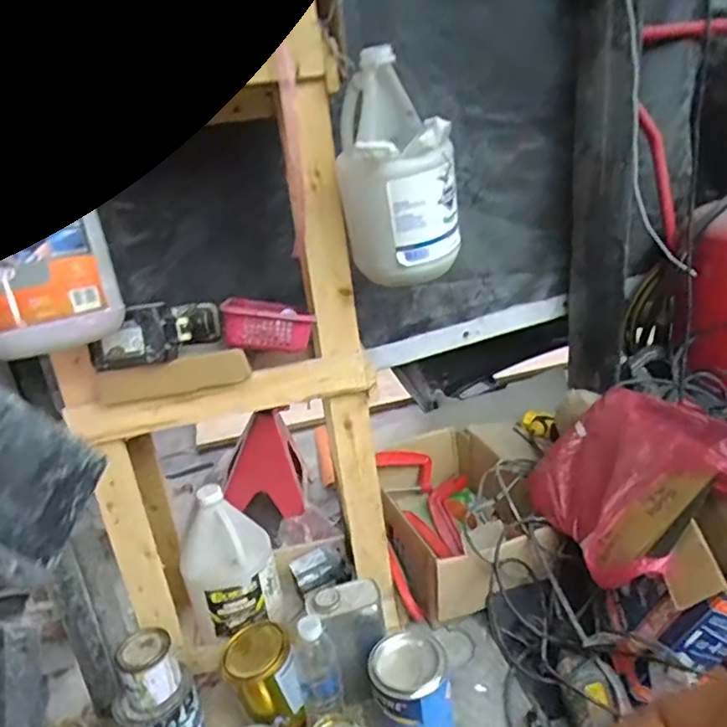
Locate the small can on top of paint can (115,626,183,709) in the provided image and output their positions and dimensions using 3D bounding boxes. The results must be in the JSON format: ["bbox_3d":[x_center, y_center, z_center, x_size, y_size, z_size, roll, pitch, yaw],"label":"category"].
[{"bbox_3d":[-0.293,0.412,0.796,0.072,0.067,0.079,-6,22,3],"label":"small can on top of paint can"}]

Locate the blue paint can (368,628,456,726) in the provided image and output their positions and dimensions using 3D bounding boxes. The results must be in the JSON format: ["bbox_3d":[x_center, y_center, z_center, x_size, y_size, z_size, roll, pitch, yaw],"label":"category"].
[{"bbox_3d":[0.069,0.467,0.818,0.109,0.124,0.109,-7,22,2],"label":"blue paint can"}]

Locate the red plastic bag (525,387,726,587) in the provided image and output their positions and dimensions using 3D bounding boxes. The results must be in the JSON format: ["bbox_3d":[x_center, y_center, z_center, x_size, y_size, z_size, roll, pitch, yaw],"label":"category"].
[{"bbox_3d":[0.415,0.176,0.914,0.281,0.081,0.325,-50,19,8],"label":"red plastic bag"}]

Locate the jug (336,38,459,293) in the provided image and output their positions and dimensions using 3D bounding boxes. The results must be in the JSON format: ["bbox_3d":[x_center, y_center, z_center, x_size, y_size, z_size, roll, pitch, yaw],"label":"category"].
[{"bbox_3d":[0.042,-0.241,0.734,0.137,0.263,0.147,-7,22,0],"label":"jug"}]

